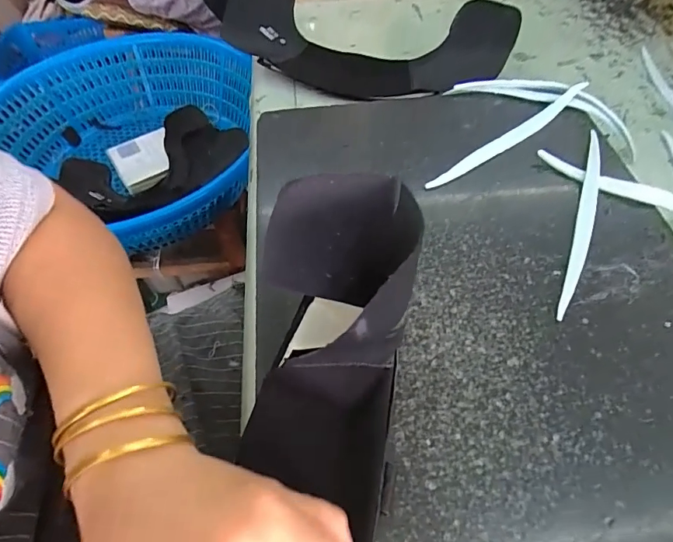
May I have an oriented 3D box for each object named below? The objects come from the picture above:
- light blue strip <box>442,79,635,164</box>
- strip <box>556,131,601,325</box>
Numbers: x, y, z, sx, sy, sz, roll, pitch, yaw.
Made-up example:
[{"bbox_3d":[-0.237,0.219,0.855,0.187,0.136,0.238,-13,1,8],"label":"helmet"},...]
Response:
[{"bbox_3d":[0.199,-0.156,0.424,0.177,0.041,0.035,20,58,12],"label":"light blue strip"},{"bbox_3d":[0.186,-0.046,0.327,0.013,0.005,0.201,19,57,16],"label":"strip"}]

